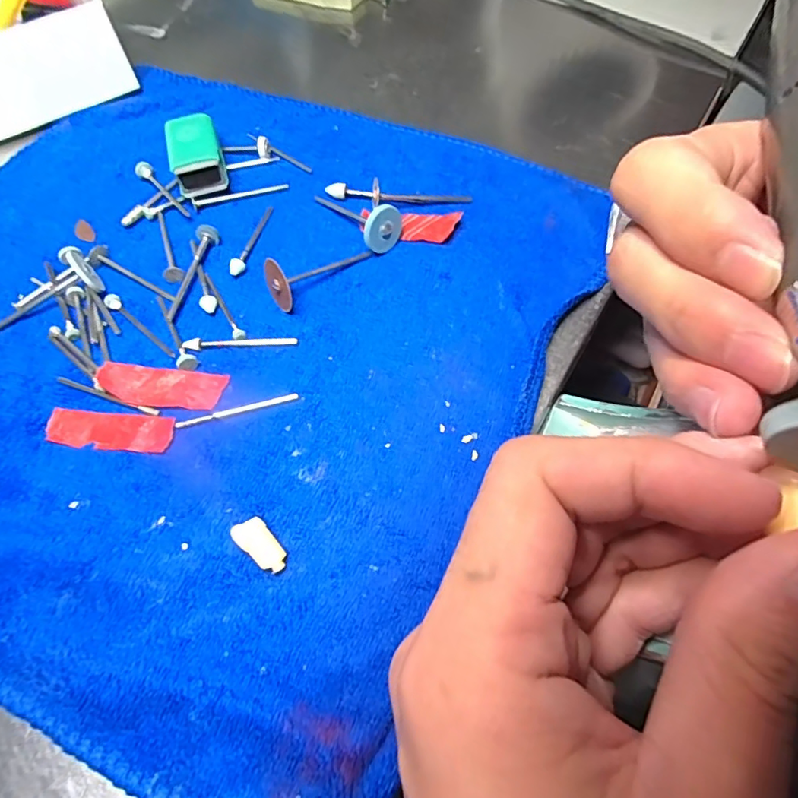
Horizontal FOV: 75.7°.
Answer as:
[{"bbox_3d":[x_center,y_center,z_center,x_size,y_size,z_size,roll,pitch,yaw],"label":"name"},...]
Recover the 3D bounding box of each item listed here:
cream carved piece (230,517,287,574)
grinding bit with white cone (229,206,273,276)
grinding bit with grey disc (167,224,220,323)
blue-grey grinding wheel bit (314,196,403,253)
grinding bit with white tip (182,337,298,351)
[{"bbox_3d":[-0.043,0.045,0.160,0.019,0.005,0.009,39,68,18],"label":"cream carved piece"},{"bbox_3d":[-0.063,-0.070,0.223,0.006,0.005,0.043,14,63,7],"label":"grinding bit with white cone"},{"bbox_3d":[-0.086,-0.053,0.213,0.008,0.007,0.047,10,62,4],"label":"grinding bit with grey disc"},{"bbox_3d":[-0.021,-0.080,0.225,0.018,0.016,0.049,-42,54,-20],"label":"blue-grey grinding wheel bit"},{"bbox_3d":[-0.061,-0.022,0.197,0.043,0.004,0.005,-3,62,-3],"label":"grinding bit with white tip"}]

